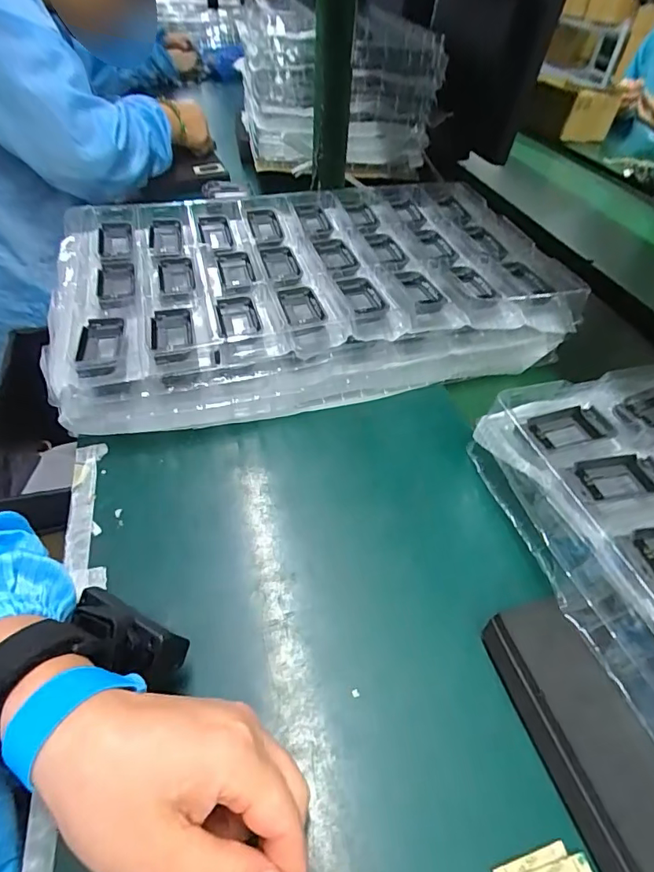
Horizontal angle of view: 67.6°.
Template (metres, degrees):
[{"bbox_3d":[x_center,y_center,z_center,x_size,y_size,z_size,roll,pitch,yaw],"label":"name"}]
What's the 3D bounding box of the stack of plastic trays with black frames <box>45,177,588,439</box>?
[{"bbox_3d":[-0.016,-0.161,0.547,0.505,0.113,0.274,-11,48,-11],"label":"stack of plastic trays with black frames"}]

